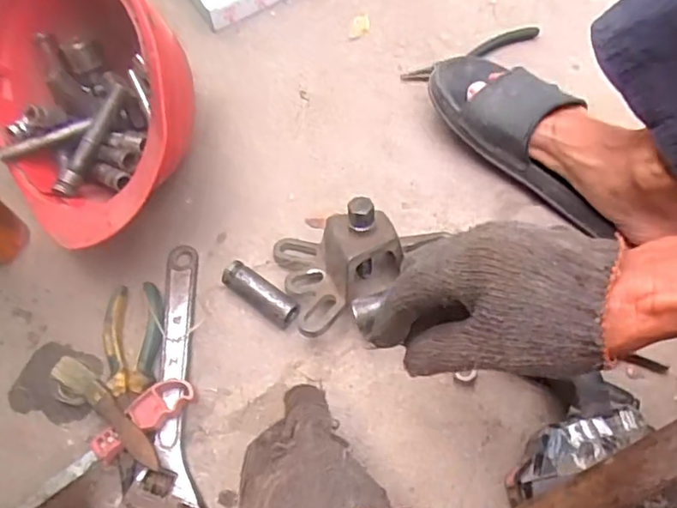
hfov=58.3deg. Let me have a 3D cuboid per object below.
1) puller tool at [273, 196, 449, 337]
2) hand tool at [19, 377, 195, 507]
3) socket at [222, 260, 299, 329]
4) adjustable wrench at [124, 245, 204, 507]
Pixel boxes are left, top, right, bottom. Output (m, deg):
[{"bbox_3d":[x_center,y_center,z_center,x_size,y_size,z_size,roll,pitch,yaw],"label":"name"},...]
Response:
[{"bbox_3d":[0.020,-0.001,0.562,0.145,0.094,0.107,-18,66,-7],"label":"puller tool"},{"bbox_3d":[-0.218,0.193,0.518,0.226,0.032,0.043,-42,71,-17],"label":"hand tool"},{"bbox_3d":[-0.075,0.039,0.585,0.079,0.021,0.026,34,70,15],"label":"socket"},{"bbox_3d":[-0.156,0.123,0.551,0.059,0.022,0.284,-7,65,-2],"label":"adjustable wrench"}]

